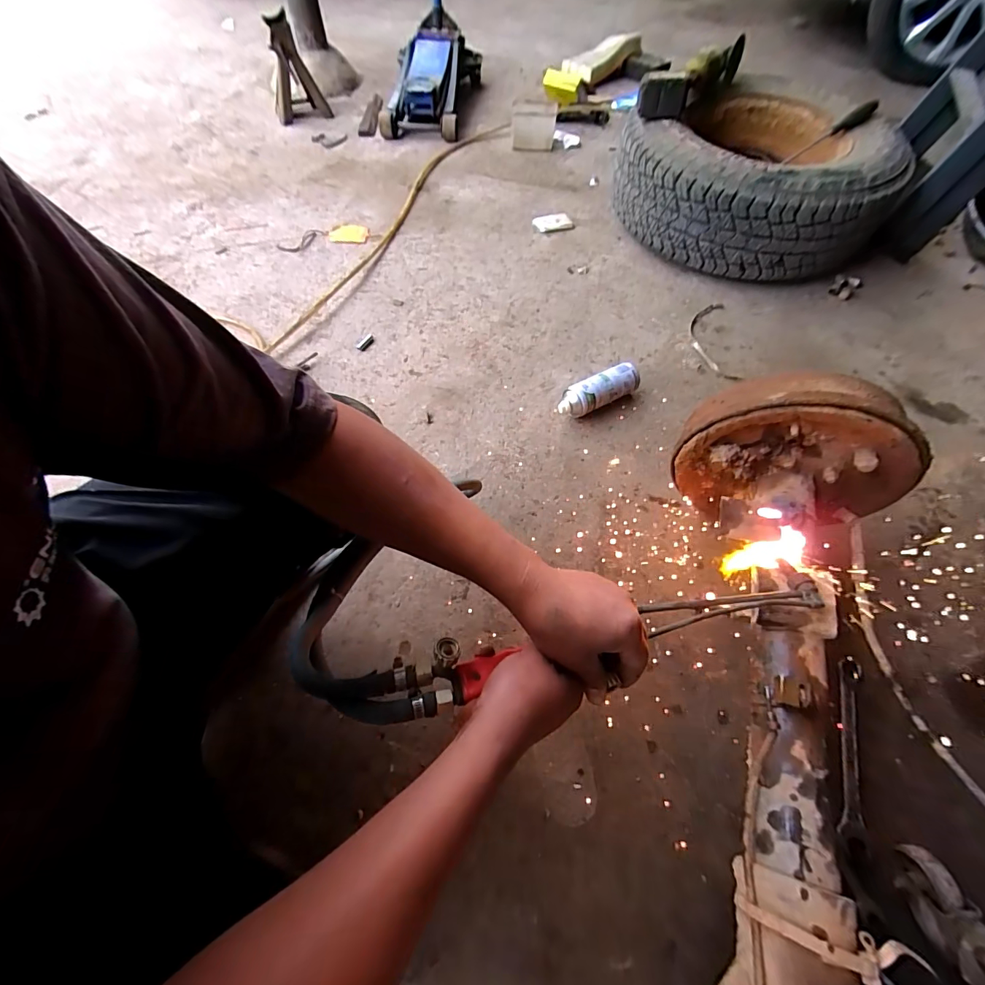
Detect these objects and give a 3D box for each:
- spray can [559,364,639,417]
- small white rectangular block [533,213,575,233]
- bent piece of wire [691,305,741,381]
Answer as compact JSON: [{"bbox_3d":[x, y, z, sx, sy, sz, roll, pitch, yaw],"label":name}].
[{"bbox_3d":[0.225,-0.212,0.907,0.189,0.065,0.059,-25,63,-13],"label":"spray can"},{"bbox_3d":[0.181,-0.800,1.266,0.118,0.023,0.072,-7,61,-4],"label":"small white rectangular block"},{"bbox_3d":[0.530,-0.370,1.026,0.094,0.011,0.249,3,61,3],"label":"bent piece of wire"}]

